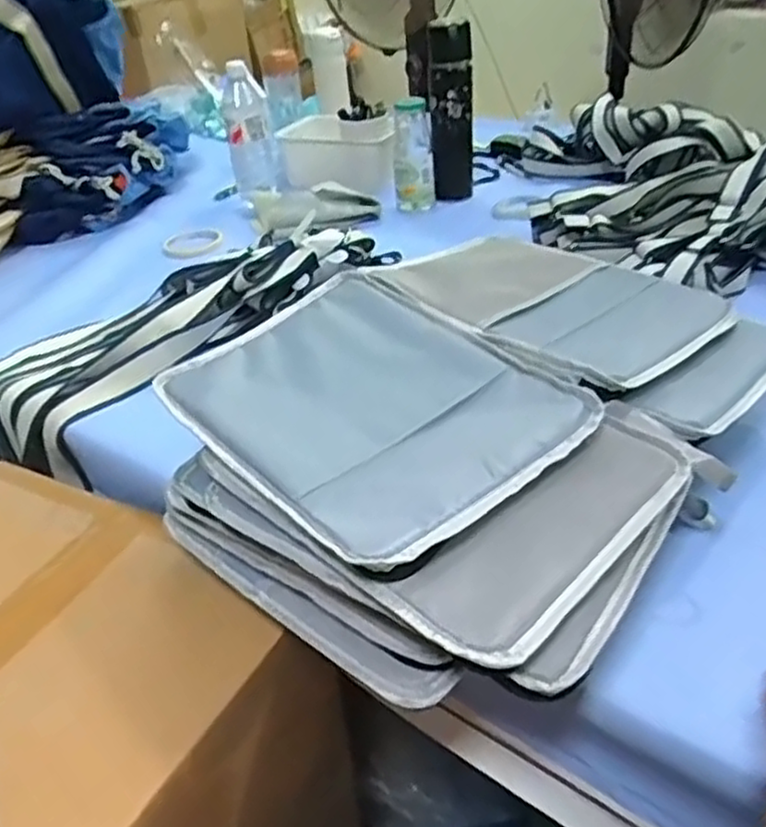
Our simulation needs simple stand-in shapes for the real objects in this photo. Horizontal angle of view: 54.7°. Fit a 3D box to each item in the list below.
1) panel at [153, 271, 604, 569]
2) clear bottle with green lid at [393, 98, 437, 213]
[{"bbox_3d":[-0.015,-0.016,0.555,0.216,0.025,0.287,-29,41,-30],"label":"panel"},{"bbox_3d":[0.050,-0.425,1.220,0.066,0.167,0.068,-3,34,3],"label":"clear bottle with green lid"}]

